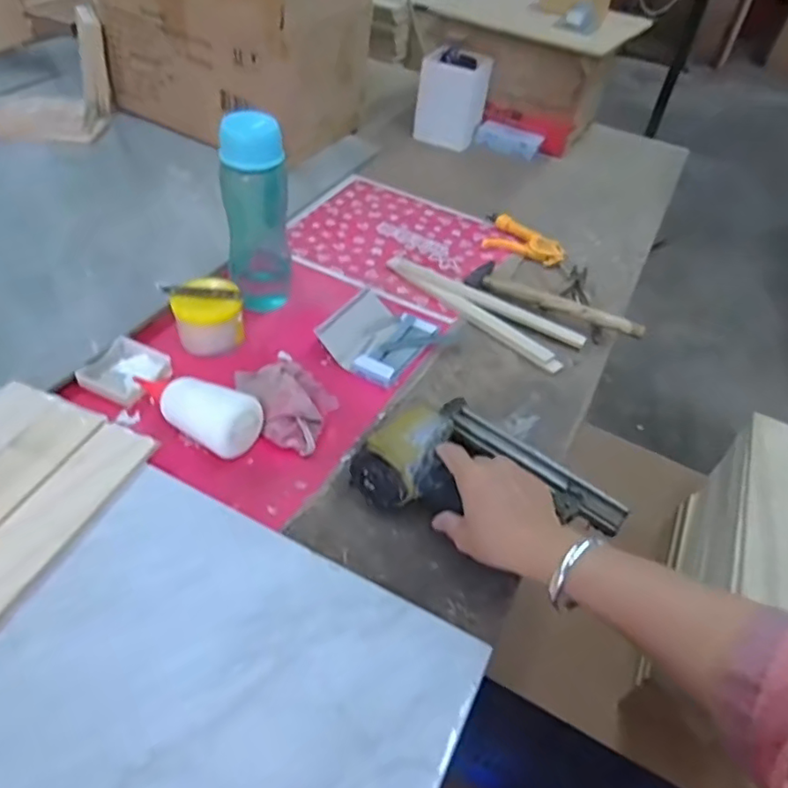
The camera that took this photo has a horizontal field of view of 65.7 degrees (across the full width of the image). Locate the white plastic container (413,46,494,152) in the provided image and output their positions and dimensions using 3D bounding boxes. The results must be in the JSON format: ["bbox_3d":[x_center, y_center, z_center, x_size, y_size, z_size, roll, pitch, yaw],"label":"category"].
[{"bbox_3d":[0.114,-0.575,1.188,0.126,0.143,0.090,13,45,4],"label":"white plastic container"}]

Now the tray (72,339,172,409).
[{"bbox_3d":[-0.301,-0.025,0.687,0.072,0.016,0.081,22,46,12],"label":"tray"}]

